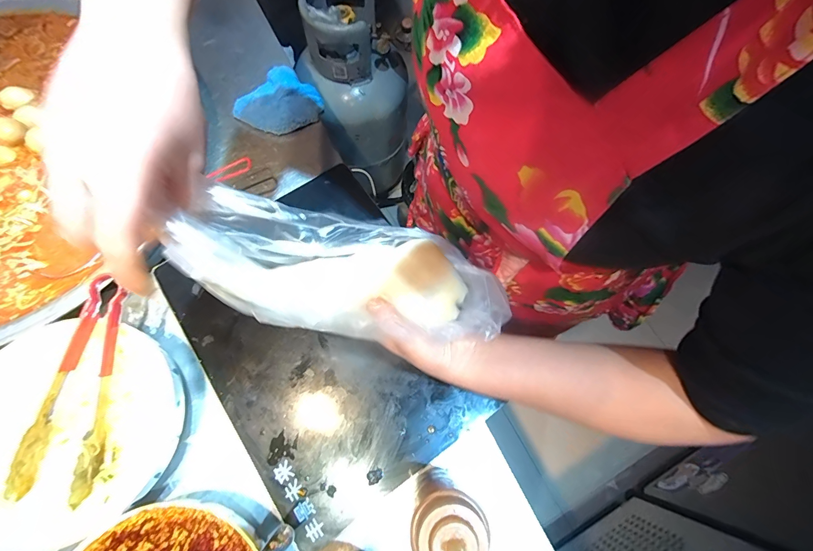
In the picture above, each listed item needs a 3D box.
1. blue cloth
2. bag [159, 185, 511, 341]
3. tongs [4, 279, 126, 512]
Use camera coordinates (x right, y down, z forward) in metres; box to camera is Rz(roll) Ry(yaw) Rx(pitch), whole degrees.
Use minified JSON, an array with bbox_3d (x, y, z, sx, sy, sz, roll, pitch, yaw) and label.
[{"bbox_3d":[-0.202,-0.274,0.602,0.103,0.029,0.115,38,74,11],"label":"blue cloth"},{"bbox_3d":[-0.035,-0.001,0.304,0.257,0.063,0.094,12,73,-19],"label":"bag"},{"bbox_3d":[-0.355,0.118,0.415,0.069,0.033,0.226,3,71,0],"label":"tongs"}]

